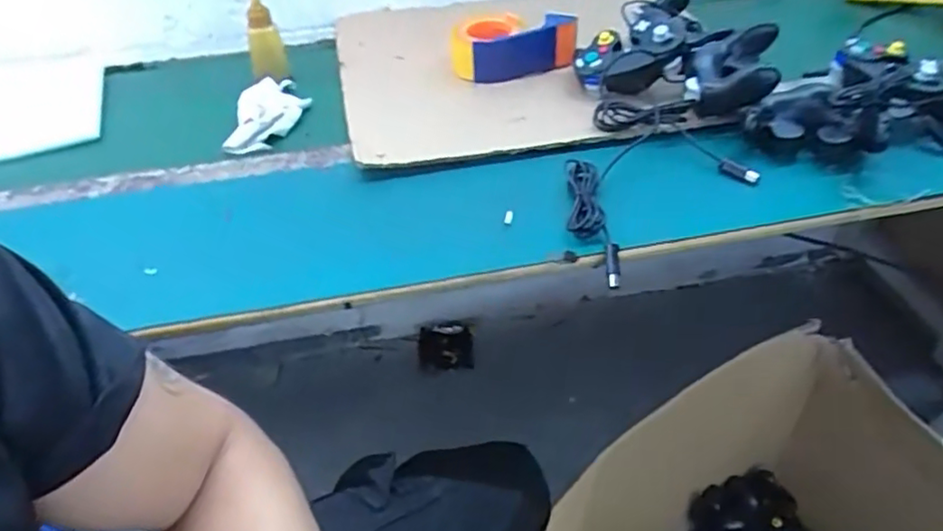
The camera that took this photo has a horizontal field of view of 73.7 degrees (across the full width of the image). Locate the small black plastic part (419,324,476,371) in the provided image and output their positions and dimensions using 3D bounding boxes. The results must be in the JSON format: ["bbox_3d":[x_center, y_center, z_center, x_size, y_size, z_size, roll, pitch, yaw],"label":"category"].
[{"bbox_3d":[-0.059,0.192,1.475,0.128,0.027,0.102,-2,81,8],"label":"small black plastic part"}]

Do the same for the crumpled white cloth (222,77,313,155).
[{"bbox_3d":[-0.249,-0.185,0.773,0.089,0.019,0.164,-3,42,0],"label":"crumpled white cloth"}]

